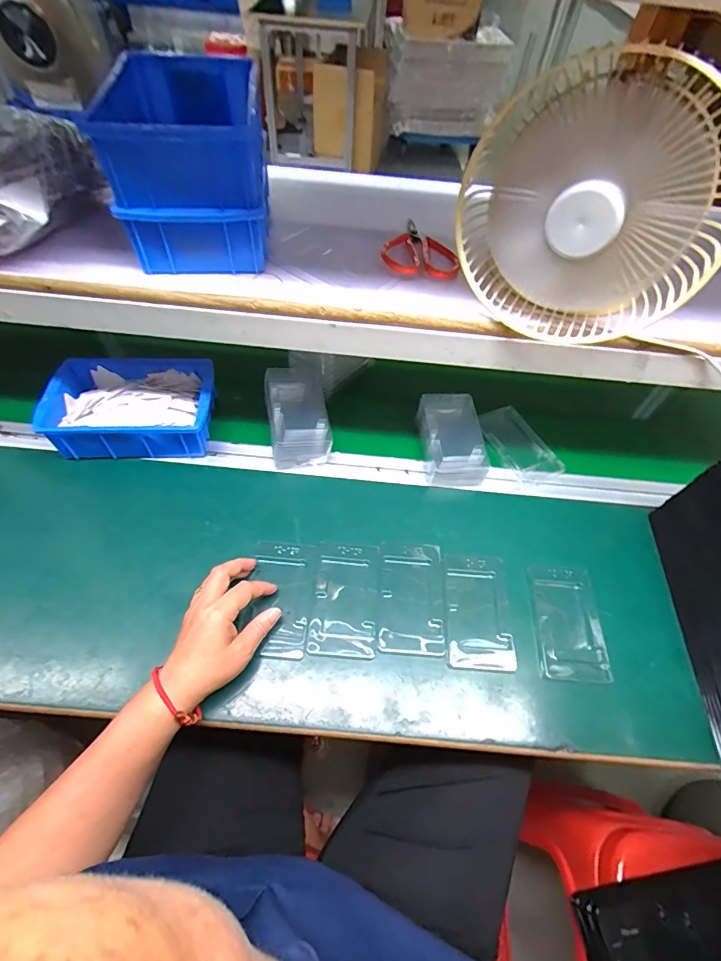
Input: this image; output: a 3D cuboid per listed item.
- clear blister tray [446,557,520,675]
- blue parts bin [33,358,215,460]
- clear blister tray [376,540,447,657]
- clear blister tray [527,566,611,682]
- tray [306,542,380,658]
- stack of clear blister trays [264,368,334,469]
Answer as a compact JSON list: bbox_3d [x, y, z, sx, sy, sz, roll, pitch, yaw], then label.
[{"bbox_3d":[0.134,0.146,0.493,0.071,0.010,0.126,5,55,-1],"label":"clear blister tray"},{"bbox_3d":[-0.304,-0.103,0.589,0.207,0.057,0.136,-2,56,-6],"label":"blue parts bin"},{"bbox_3d":[0.058,0.131,0.498,0.075,0.009,0.127,4,55,-1],"label":"clear blister tray"},{"bbox_3d":[0.235,0.160,0.493,0.076,0.008,0.125,5,55,-1],"label":"clear blister tray"},{"bbox_3d":[-0.016,0.132,0.492,0.071,0.008,0.124,5,55,-1],"label":"tray"},{"bbox_3d":[-0.088,-0.096,0.608,0.087,0.064,0.140,-9,57,-10],"label":"stack of clear blister trays"}]

